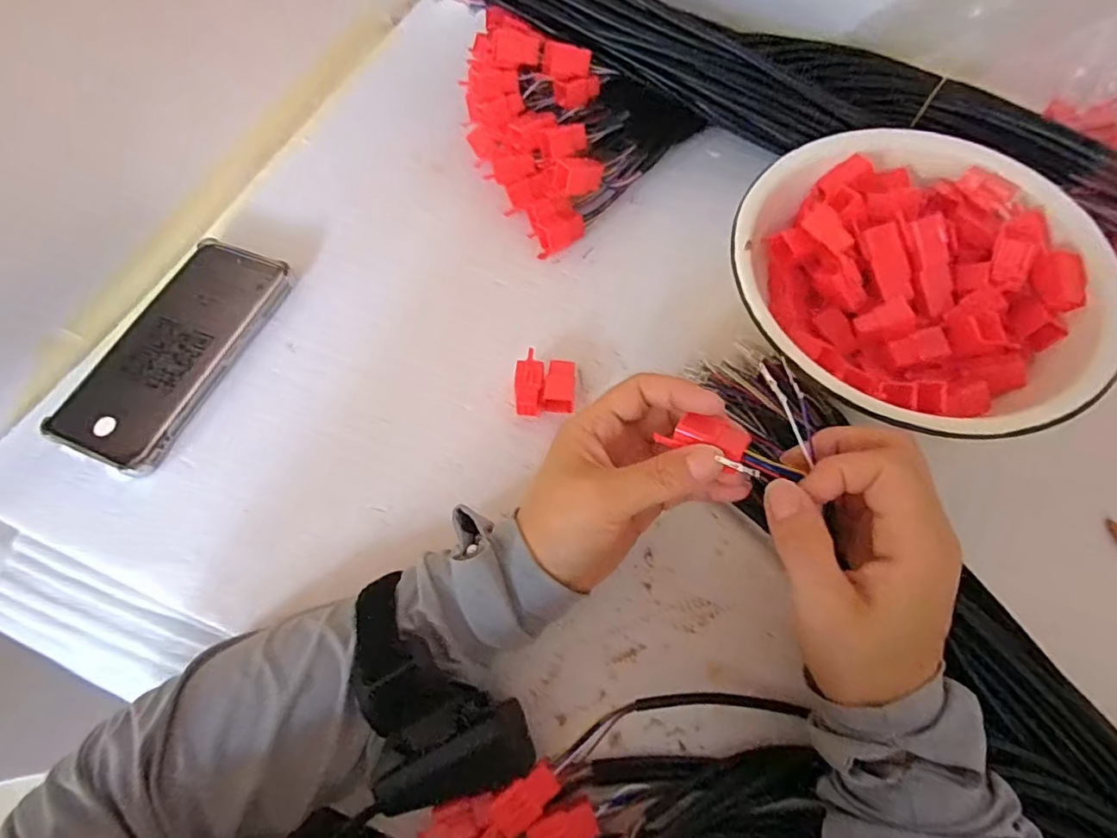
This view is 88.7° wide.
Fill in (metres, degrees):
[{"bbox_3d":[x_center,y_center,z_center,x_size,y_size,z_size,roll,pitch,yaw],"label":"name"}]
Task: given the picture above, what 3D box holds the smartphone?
[{"bbox_3d":[-0.253,-0.047,0.375,0.081,0.015,0.162,21,67,9],"label":"smartphone"}]

